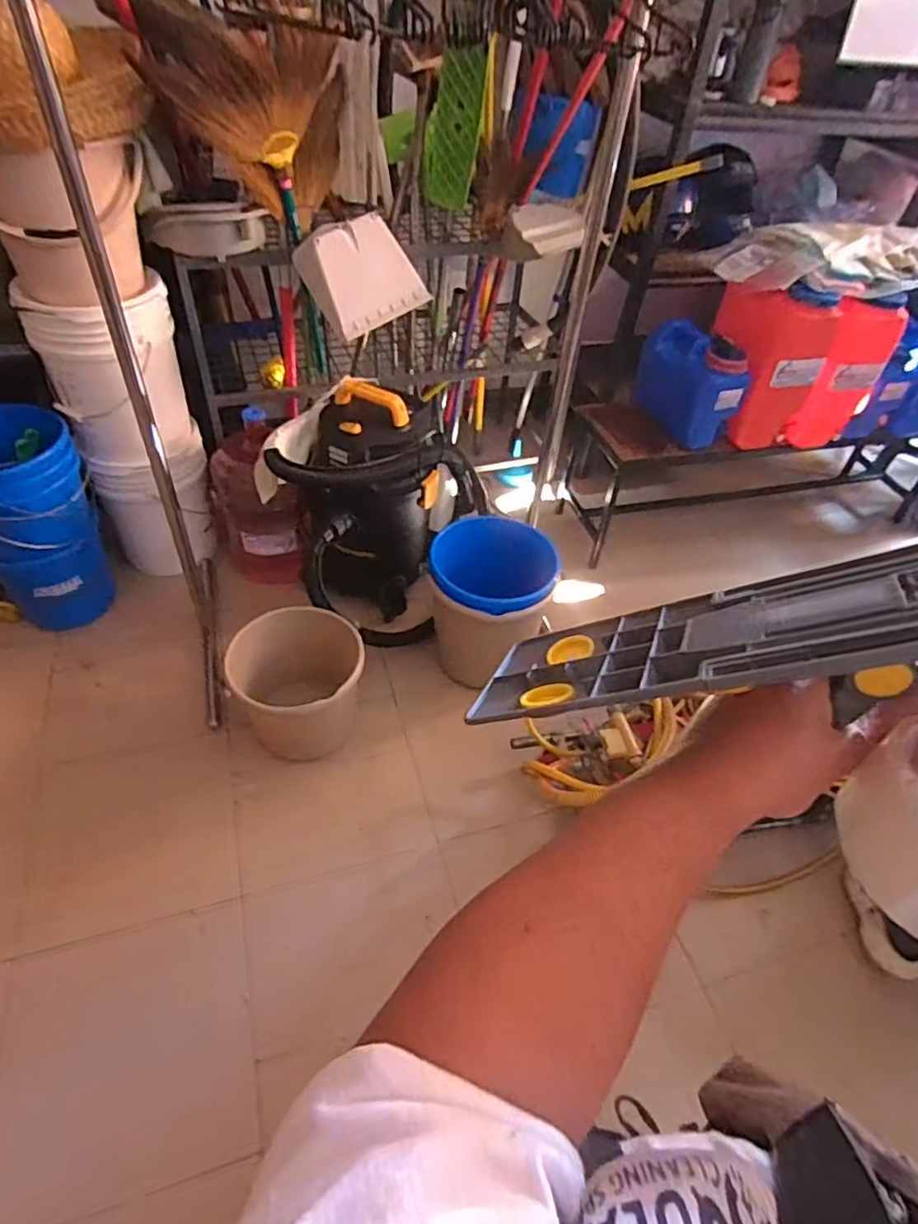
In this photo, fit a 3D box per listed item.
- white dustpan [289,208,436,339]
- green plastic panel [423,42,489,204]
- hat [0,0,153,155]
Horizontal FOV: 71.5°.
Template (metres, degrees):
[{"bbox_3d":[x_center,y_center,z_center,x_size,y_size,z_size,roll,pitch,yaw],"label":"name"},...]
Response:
[{"bbox_3d":[-0.230,-0.784,1.495,0.253,0.225,0.100,-35,26,-21],"label":"white dustpan"},{"bbox_3d":[-0.014,-1.060,1.410,0.114,0.347,0.025,19,74,-3],"label":"green plastic panel"},{"bbox_3d":[-0.759,-0.927,1.097,0.389,0.169,0.309,-27,54,-28],"label":"hat"}]

